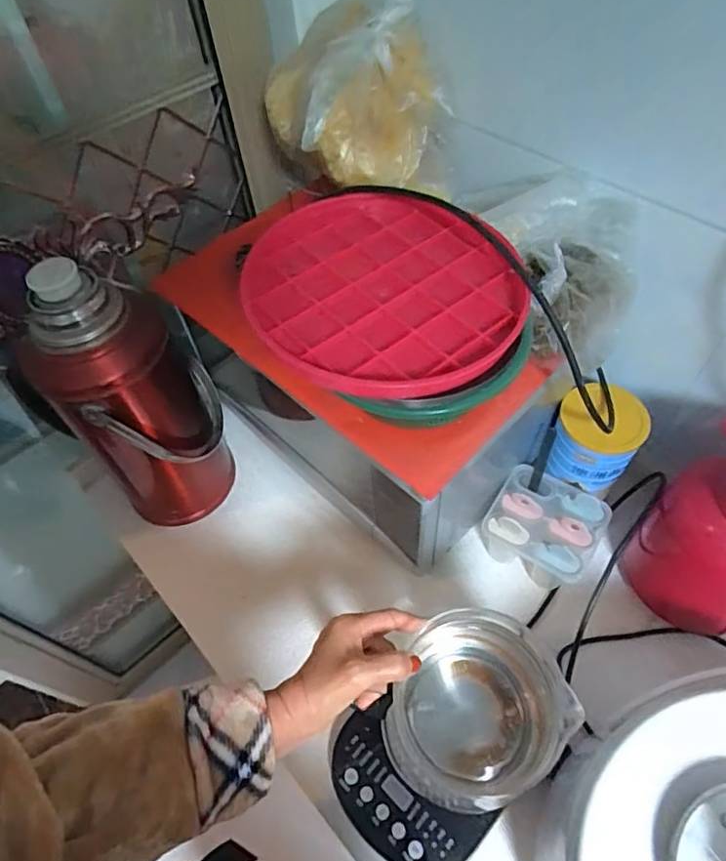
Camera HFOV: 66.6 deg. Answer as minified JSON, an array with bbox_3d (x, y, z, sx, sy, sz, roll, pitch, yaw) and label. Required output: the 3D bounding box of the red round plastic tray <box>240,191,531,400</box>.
[{"bbox_3d":[0.019,-0.134,0.505,0.240,0.030,0.251,-2,54,2],"label":"red round plastic tray"}]

